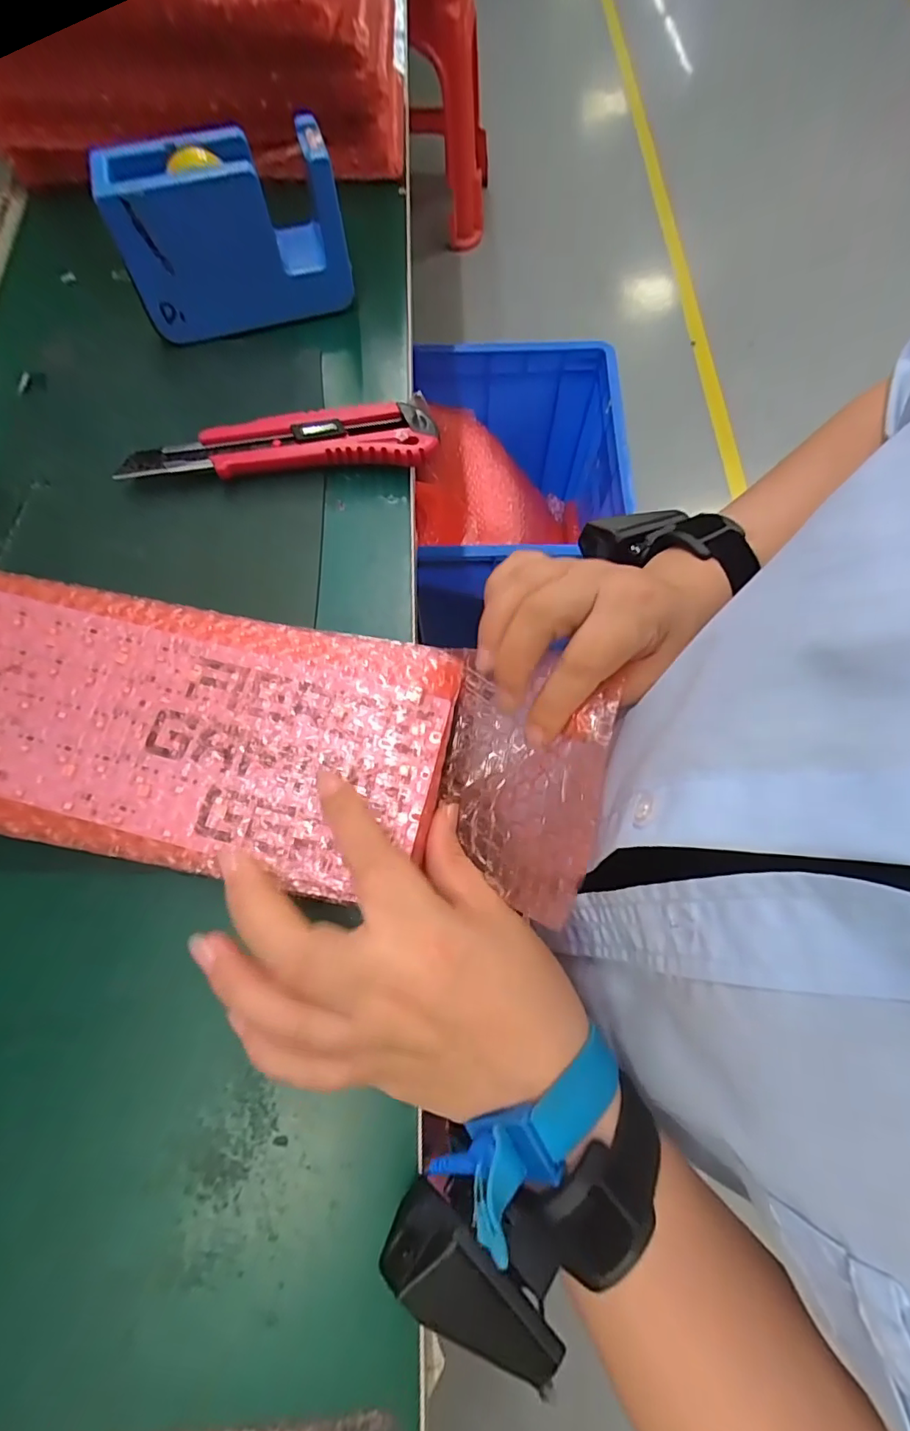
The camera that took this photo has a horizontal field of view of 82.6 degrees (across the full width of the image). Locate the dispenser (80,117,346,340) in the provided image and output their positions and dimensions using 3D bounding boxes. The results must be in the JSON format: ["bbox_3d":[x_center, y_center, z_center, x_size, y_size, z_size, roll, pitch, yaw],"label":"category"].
[{"bbox_3d":[-0.132,-0.289,0.316,0.128,0.086,0.051,-13,72,-4],"label":"dispenser"}]

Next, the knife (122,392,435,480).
[{"bbox_3d":[-0.099,-0.155,0.300,0.174,0.022,0.034,-5,71,-1],"label":"knife"}]

